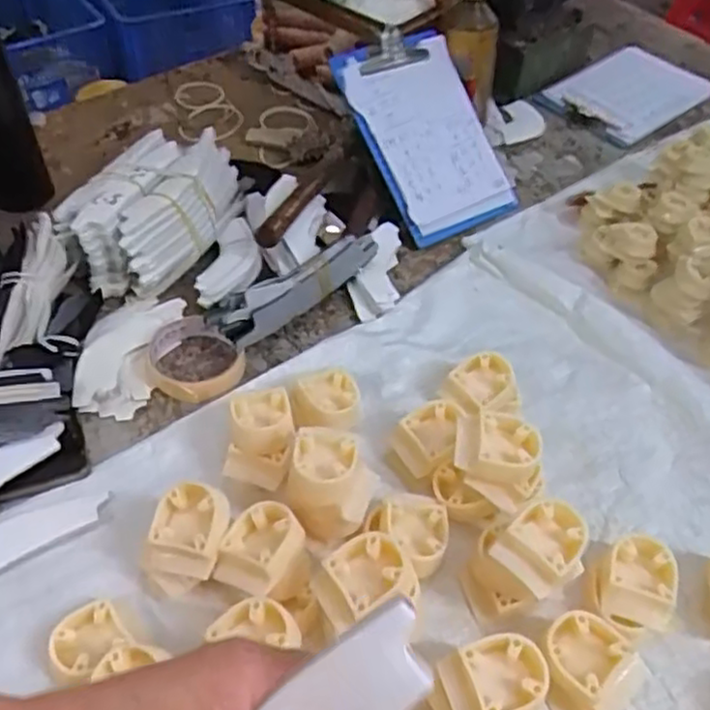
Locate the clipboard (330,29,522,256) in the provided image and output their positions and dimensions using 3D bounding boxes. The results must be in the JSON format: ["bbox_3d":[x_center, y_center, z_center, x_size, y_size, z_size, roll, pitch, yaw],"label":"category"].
[{"bbox_3d":[0.083,-0.253,0.814,0.158,0.015,0.238,-26,88,-26],"label":"clipboard"}]

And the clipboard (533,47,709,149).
[{"bbox_3d":[0.398,-0.382,1.029,0.266,0.011,0.158,-34,59,-28],"label":"clipboard"}]

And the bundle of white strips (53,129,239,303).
[{"bbox_3d":[-0.204,-0.155,0.747,0.125,0.077,0.213,23,53,17],"label":"bundle of white strips"}]

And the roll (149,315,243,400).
[{"bbox_3d":[-0.147,0.002,0.649,0.075,0.022,0.090,-25,54,-21],"label":"roll"}]

